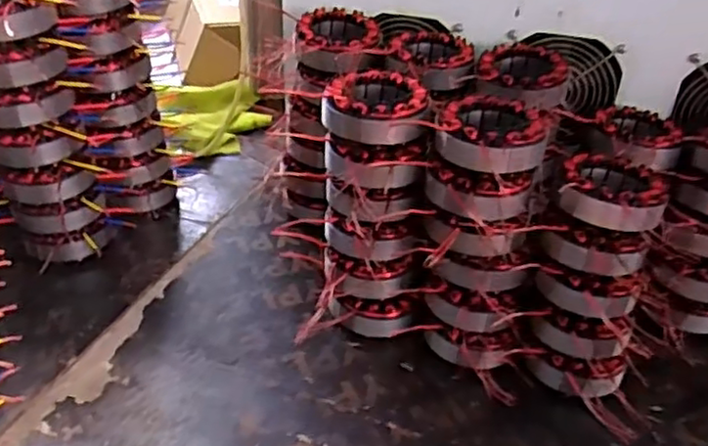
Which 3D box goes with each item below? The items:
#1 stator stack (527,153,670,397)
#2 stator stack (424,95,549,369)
[{"bbox_3d":[0.201,0.046,0.566,0.090,0.205,0.084,11,13,10],"label":"stator stack"},{"bbox_3d":[0.105,0.014,0.577,0.092,0.209,0.106,10,33,9],"label":"stator stack"}]

